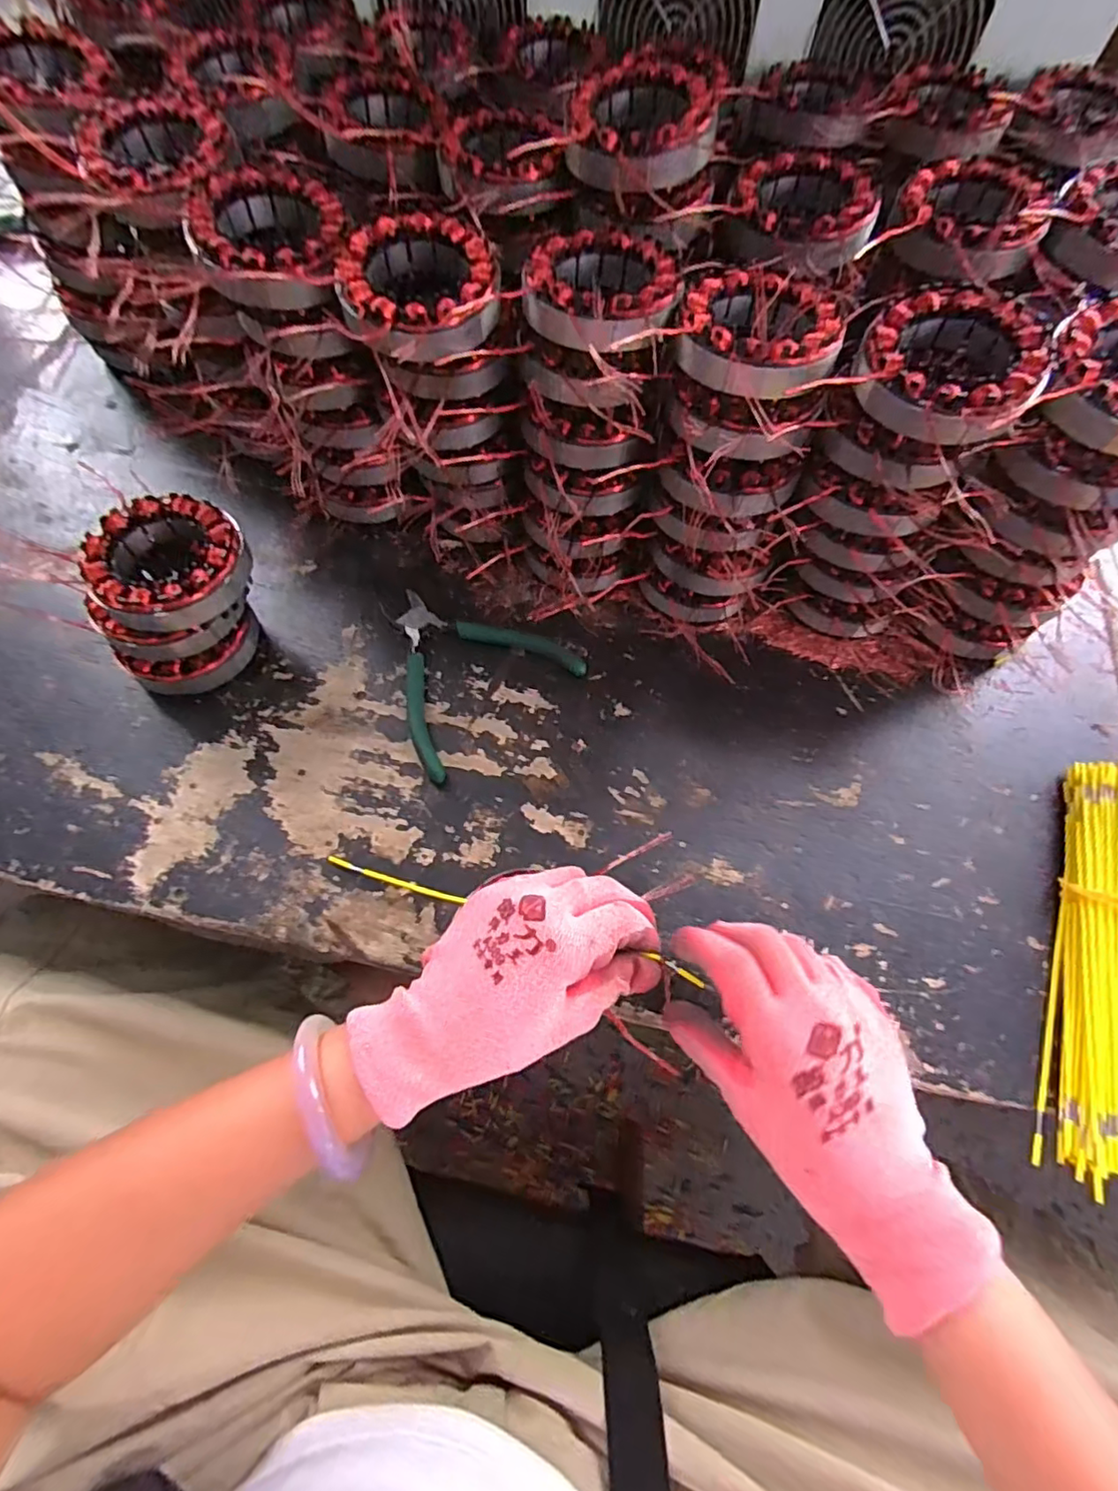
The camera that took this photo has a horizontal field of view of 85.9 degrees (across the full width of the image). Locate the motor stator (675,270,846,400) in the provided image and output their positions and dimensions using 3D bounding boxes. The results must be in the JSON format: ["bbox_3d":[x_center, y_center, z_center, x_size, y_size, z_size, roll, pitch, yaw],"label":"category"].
[{"bbox_3d":[0.108,-0.224,0.324,0.086,0.025,0.079,1,67,-2],"label":"motor stator"}]

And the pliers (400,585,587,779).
[{"bbox_3d":[-0.072,-0.063,0.429,0.134,0.011,0.131,-38,73,-16],"label":"pliers"}]

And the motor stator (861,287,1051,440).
[{"bbox_3d":[0.199,-0.193,0.307,0.086,0.029,0.096,33,70,12],"label":"motor stator"}]

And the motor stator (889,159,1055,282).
[{"bbox_3d":[0.248,-0.321,0.363,0.081,0.026,0.088,25,68,8],"label":"motor stator"}]

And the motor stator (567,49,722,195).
[{"bbox_3d":[0.049,-0.363,0.350,0.083,0.034,0.095,6,67,0],"label":"motor stator"}]

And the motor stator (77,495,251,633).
[{"bbox_3d":[-0.235,-0.107,0.362,0.081,0.036,0.086,1,67,-2],"label":"motor stator"}]

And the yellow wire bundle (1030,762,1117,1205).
[{"bbox_3d":[0.329,0.123,0.351,0.068,0.026,0.242,22,68,7],"label":"yellow wire bundle"}]

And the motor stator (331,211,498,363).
[{"bbox_3d":[-0.080,-0.254,0.335,0.091,0.028,0.091,1,67,-2],"label":"motor stator"}]

